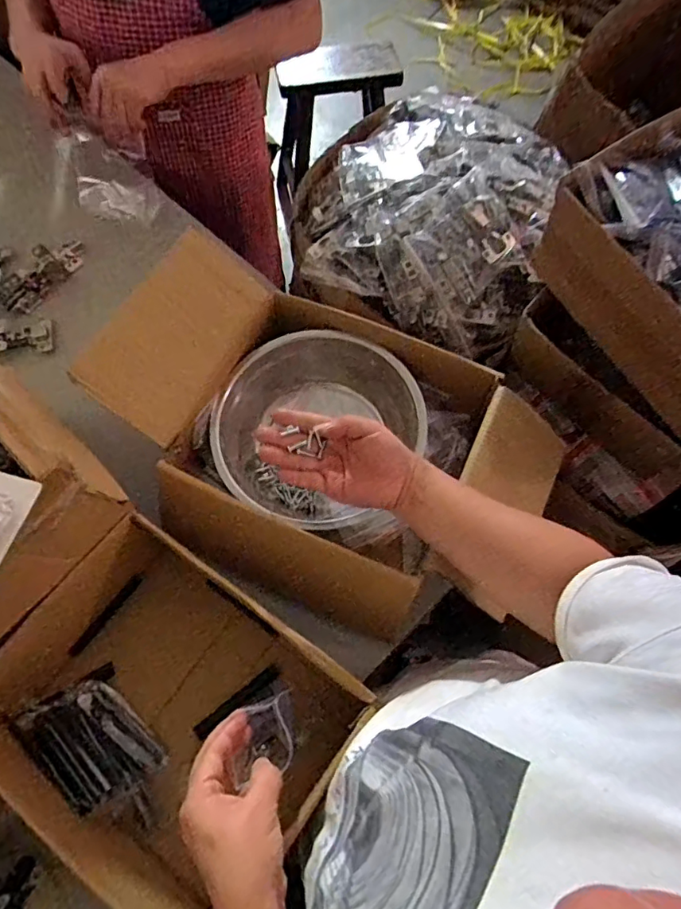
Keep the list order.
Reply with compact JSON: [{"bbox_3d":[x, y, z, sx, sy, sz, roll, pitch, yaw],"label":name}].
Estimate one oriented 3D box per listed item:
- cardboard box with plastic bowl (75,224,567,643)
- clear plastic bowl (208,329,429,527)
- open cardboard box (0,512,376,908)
[{"bbox_3d":[-0.014,-0.016,0.629,0.497,0.160,0.320,25,68,10],"label":"cardboard box with plastic bowl"},{"bbox_3d":[-0.031,-0.031,0.675,0.248,0.084,0.245,-42,73,-18],"label":"clear plastic bowl"},{"bbox_3d":[-0.176,0.244,0.556,0.363,0.120,0.269,34,69,13],"label":"open cardboard box"}]

